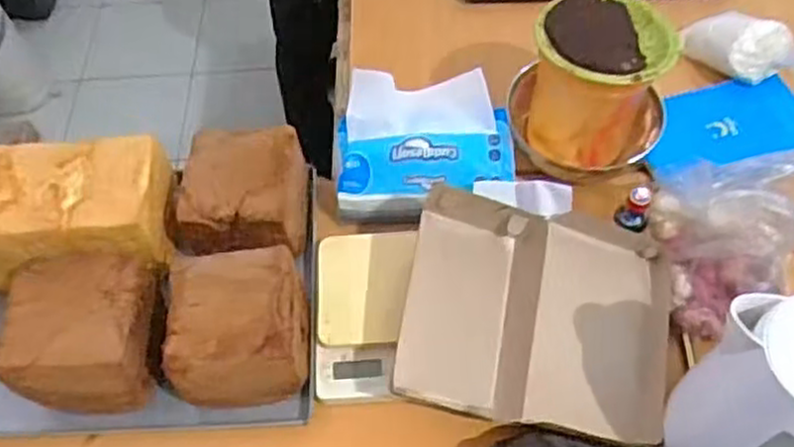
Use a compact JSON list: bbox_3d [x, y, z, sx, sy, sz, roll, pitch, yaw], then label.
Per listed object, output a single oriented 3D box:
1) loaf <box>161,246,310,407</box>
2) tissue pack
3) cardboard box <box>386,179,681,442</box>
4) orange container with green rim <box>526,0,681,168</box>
[{"bbox_3d":[-0.142,0.096,0.681,0.114,0.085,0.132,-4,56,-1],"label":"loaf"},{"bbox_3d":[0.027,-0.085,0.793,0.182,0.078,0.125,-5,56,-2],"label":"tissue pack"},{"bbox_3d":[0.134,0.082,0.716,0.249,0.085,0.208,8,57,7],"label":"cardboard box"},{"bbox_3d":[0.204,-0.138,0.791,0.128,0.147,0.114,3,56,4],"label":"orange container with green rim"}]

